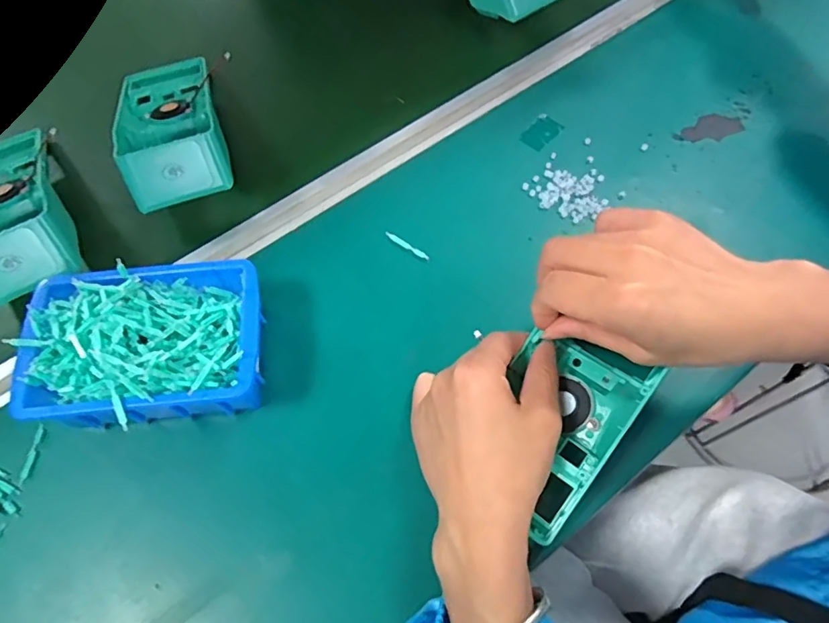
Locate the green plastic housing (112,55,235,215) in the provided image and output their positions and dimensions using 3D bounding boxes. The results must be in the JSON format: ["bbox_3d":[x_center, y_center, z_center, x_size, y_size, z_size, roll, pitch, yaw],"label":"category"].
[{"bbox_3d":[-0.213,-0.165,0.461,0.080,0.052,0.183,-20,65,-6],"label":"green plastic housing"}]

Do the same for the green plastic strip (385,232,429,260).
[{"bbox_3d":[-0.006,-0.052,0.420,0.040,0.004,0.006,31,68,16],"label":"green plastic strip"}]

